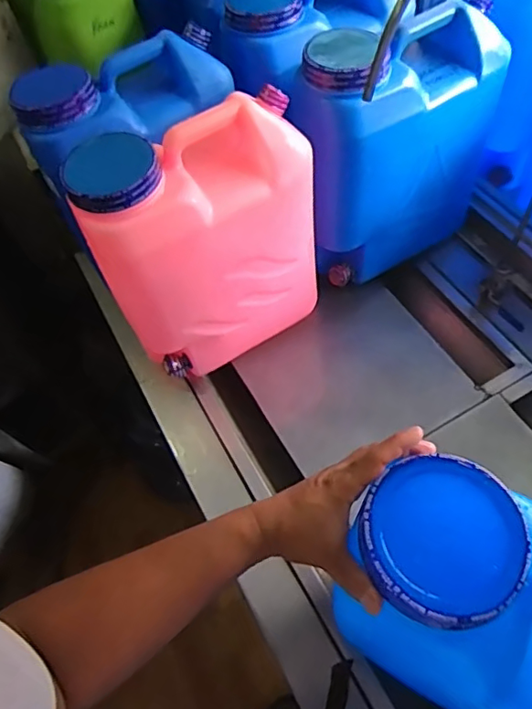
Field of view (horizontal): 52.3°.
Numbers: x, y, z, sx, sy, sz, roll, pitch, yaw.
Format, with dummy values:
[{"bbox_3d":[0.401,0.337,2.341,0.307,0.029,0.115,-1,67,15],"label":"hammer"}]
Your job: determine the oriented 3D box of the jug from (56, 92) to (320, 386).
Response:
[{"bbox_3d":[-0.080,-0.156,0.822,0.316,0.378,0.154,-31,59,-15],"label":"jug"}]

